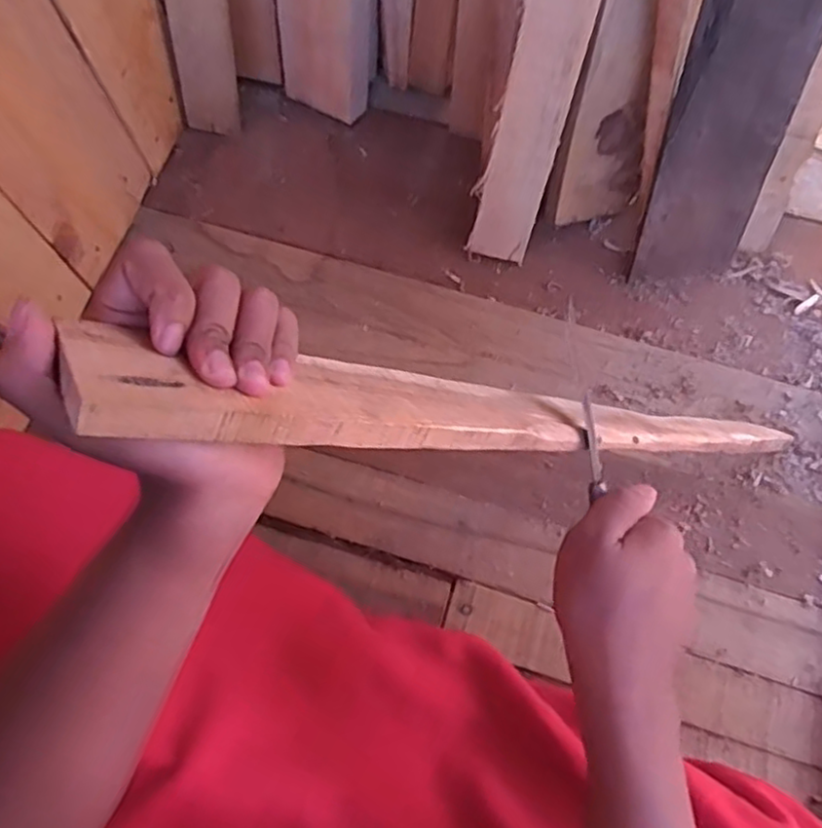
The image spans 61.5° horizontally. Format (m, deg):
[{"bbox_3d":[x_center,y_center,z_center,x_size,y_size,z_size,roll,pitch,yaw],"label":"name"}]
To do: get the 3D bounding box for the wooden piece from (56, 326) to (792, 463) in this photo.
[{"bbox_3d":[0.085,0.002,0.416,0.535,0.025,0.051,4,63,-41],"label":"wooden piece"}]

